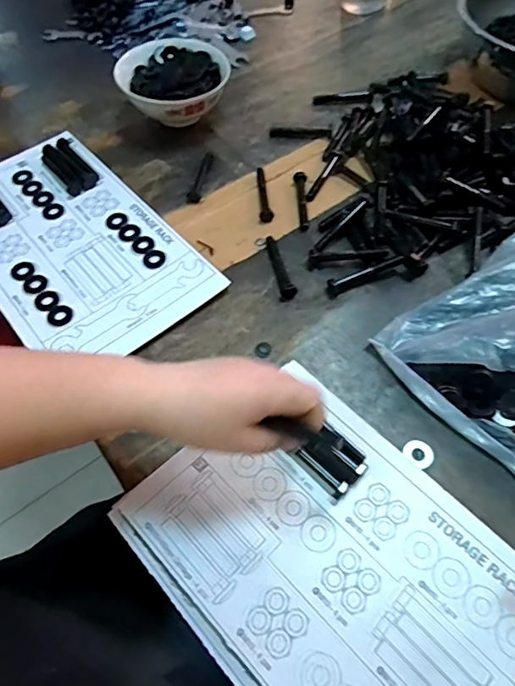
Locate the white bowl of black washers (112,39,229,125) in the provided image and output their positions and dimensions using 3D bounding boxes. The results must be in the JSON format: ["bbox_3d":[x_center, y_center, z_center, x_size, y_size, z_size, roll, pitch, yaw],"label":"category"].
[{"bbox_3d":[-0.103,-0.330,0.619,0.131,0.057,0.141,0,58,0],"label":"white bowl of black washers"}]

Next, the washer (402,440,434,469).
[{"bbox_3d":[0.133,0.091,0.398,0.022,0.004,0.023,0,58,0],"label":"washer"}]

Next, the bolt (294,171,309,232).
[{"bbox_3d":[0.050,-0.161,0.544,0.014,0.011,0.081,1,58,1],"label":"bolt"}]

